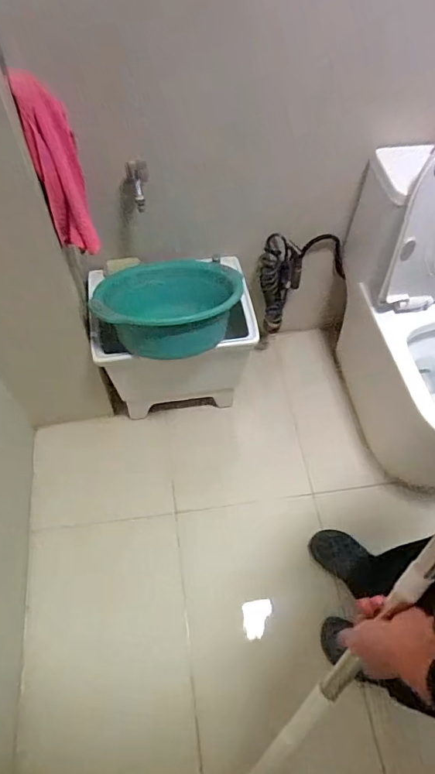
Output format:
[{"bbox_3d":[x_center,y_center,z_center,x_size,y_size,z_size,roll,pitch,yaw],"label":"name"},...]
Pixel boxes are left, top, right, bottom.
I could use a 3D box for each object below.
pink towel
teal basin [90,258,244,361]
[{"bbox_3d":[-0.276,-0.379,0.801,0.076,0.291,0.093,-16,60,-11],"label":"pink towel"},{"bbox_3d":[-0.106,-0.216,1.069,0.349,0.129,0.291,-3,58,-3],"label":"teal basin"}]

